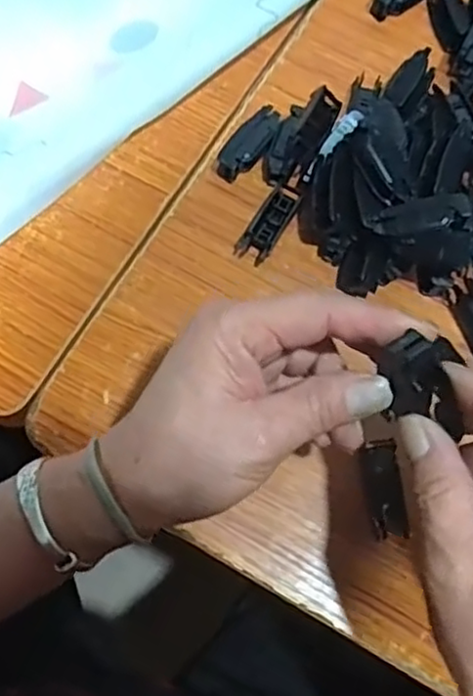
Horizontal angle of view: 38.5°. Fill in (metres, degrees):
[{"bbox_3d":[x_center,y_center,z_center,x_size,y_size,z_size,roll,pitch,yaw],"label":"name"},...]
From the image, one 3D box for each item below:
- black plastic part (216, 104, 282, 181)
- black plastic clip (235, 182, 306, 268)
[{"bbox_3d":[0.008,-0.120,0.398,0.017,0.013,0.049,38,86,10],"label":"black plastic part"},{"bbox_3d":[0.019,-0.070,0.385,0.019,0.017,0.045,33,73,8],"label":"black plastic clip"}]

